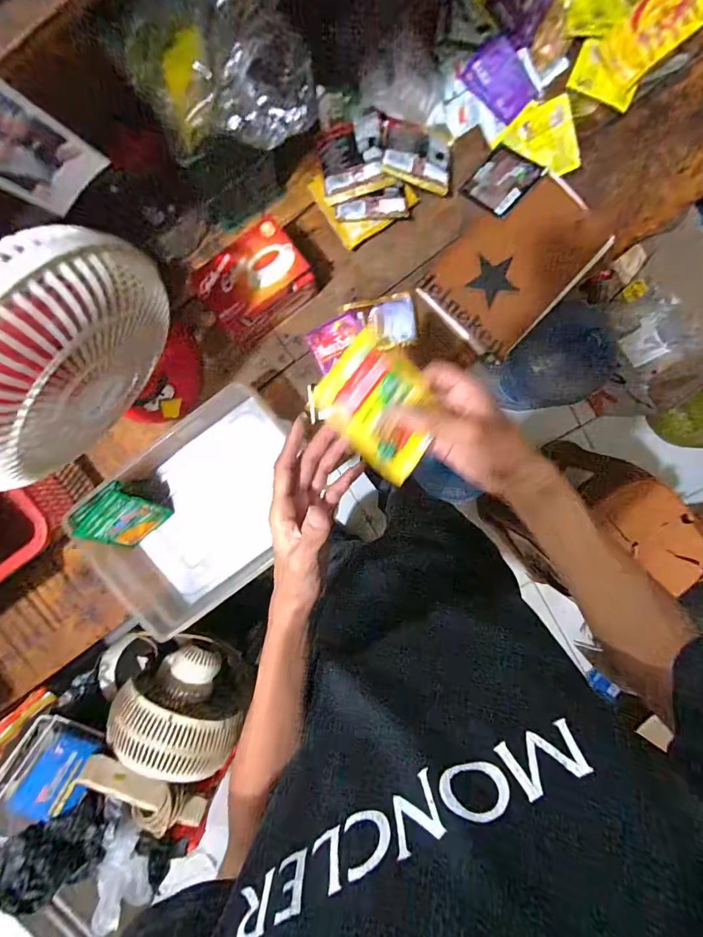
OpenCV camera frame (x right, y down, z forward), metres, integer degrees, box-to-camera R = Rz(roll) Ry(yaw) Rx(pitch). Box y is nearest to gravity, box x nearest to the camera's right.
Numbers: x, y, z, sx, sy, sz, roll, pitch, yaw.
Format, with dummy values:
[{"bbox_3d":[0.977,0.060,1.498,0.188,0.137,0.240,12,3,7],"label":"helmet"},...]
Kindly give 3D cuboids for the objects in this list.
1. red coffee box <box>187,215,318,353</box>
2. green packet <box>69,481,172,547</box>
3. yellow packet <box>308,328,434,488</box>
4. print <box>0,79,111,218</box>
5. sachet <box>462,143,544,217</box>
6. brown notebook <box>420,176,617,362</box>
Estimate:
[{"bbox_3d":[-0.114,-0.222,0.504,0.122,0.089,0.090,-35,94,4],"label":"red coffee box"},{"bbox_3d":[-0.280,0.063,0.509,0.017,0.097,0.074,37,81,33],"label":"green packet"},{"bbox_3d":[0.026,-0.047,0.318,0.099,0.006,0.081,42,77,-23],"label":"yellow packet"},{"bbox_3d":[-0.226,-0.218,0.291,0.063,0.091,0.008,-37,88,15],"label":"print"},{"bbox_3d":[0.182,-0.352,0.508,0.070,0.005,0.071,-47,71,12],"label":"sachet"},{"bbox_3d":[0.202,-0.254,0.512,0.146,0.017,0.208,42,95,-3],"label":"brown notebook"}]

